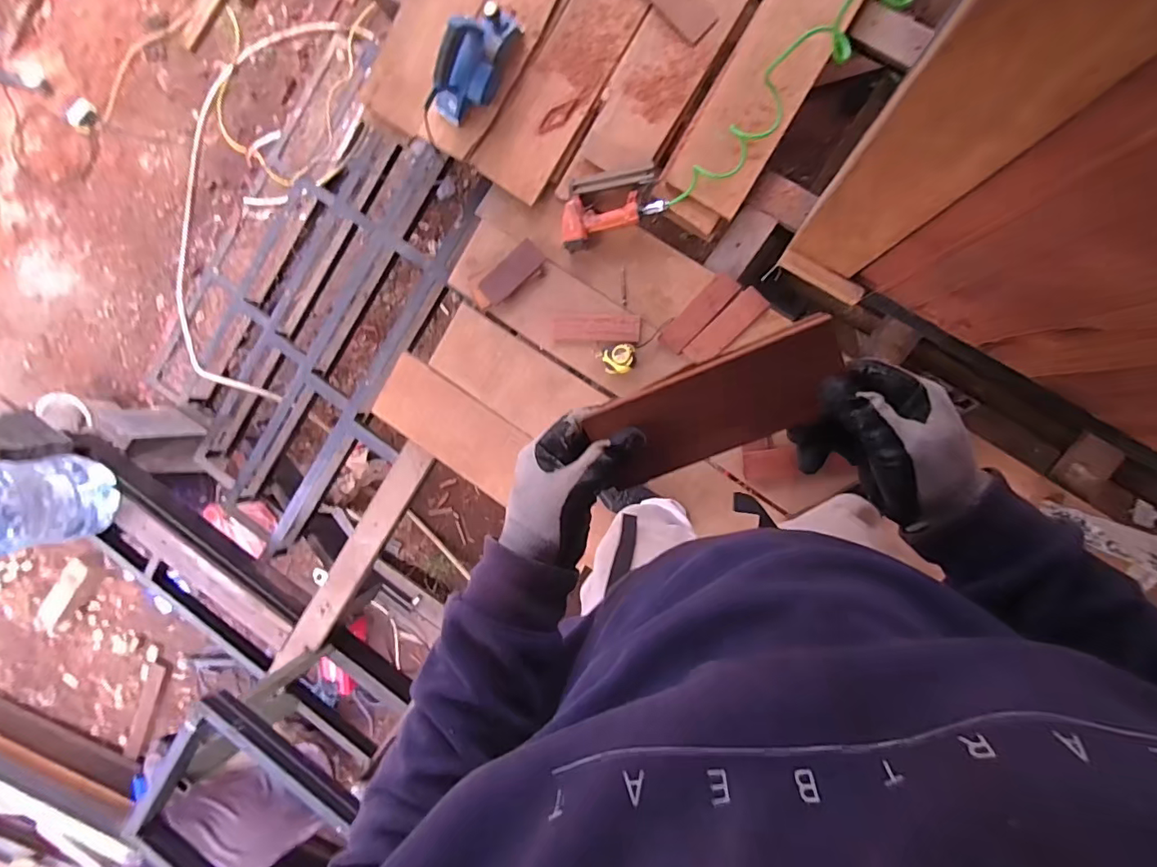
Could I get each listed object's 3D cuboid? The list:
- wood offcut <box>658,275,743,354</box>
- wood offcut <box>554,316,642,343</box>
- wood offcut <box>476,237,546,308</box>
[{"bbox_3d":[0.292,-0.290,1.238,0.069,0.012,0.213,42,107,-3],"label":"wood offcut"},{"bbox_3d":[0.044,-0.262,1.280,0.218,0.028,0.067,1,93,10],"label":"wood offcut"},{"bbox_3d":[-0.180,-0.401,1.299,0.202,0.036,0.071,-38,86,9],"label":"wood offcut"}]

